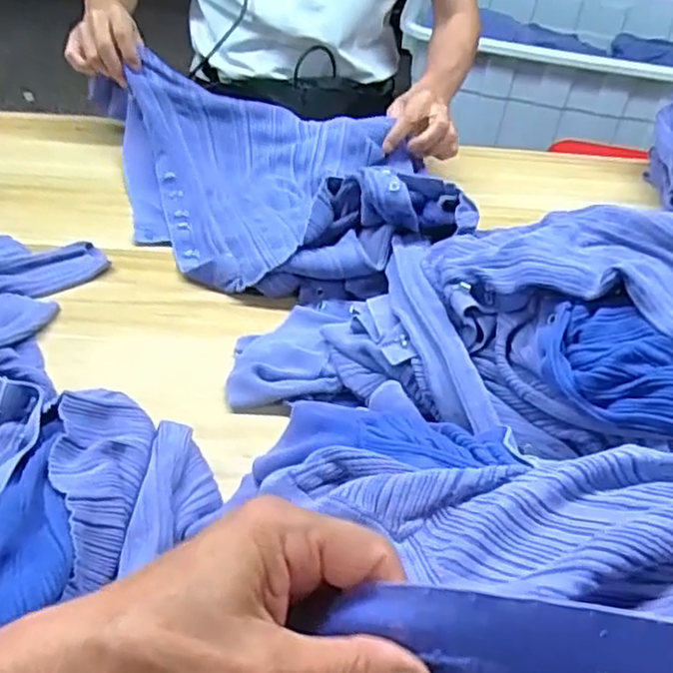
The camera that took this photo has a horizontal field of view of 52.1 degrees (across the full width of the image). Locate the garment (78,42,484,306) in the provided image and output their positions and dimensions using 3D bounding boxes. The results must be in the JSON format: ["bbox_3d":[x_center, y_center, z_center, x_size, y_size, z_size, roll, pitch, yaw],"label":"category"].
[{"bbox_3d":[-0.084,-0.203,0.803,0.327,0.120,0.444,-7,43,-14],"label":"garment"}]

